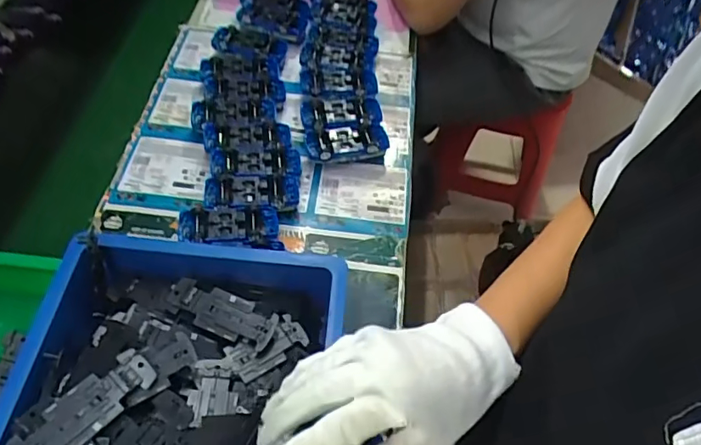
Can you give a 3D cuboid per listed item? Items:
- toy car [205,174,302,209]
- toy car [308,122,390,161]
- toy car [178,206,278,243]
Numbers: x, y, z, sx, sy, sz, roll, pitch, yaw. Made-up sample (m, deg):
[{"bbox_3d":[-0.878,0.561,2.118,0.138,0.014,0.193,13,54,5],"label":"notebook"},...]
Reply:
[{"bbox_3d":[-0.138,-0.038,0.746,0.134,0.033,0.063,-9,55,-11],"label":"toy car"},{"bbox_3d":[-0.003,-0.124,0.818,0.135,0.037,0.061,-11,56,-12],"label":"toy car"},{"bbox_3d":[-0.166,0.010,0.709,0.129,0.045,0.067,1,54,-3],"label":"toy car"}]

